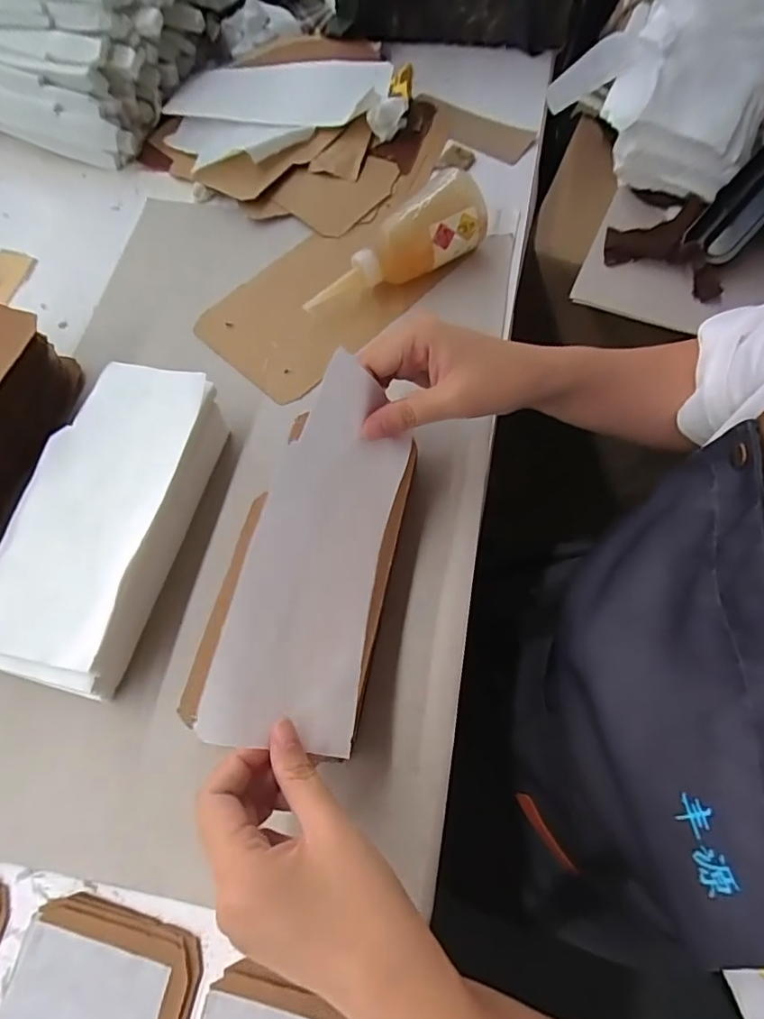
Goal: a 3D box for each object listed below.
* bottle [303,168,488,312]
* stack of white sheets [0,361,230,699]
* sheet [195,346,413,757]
[{"bbox_3d":[0.010,-0.227,0.473,0.172,0.050,0.049,-32,69,3],"label":"bottle"},{"bbox_3d":[-0.186,0.006,0.373,0.110,0.068,0.224,11,66,6],"label":"stack of white sheets"},{"bbox_3d":[-0.033,0.021,0.306,0.085,0.019,0.210,26,66,-35],"label":"sheet"}]

